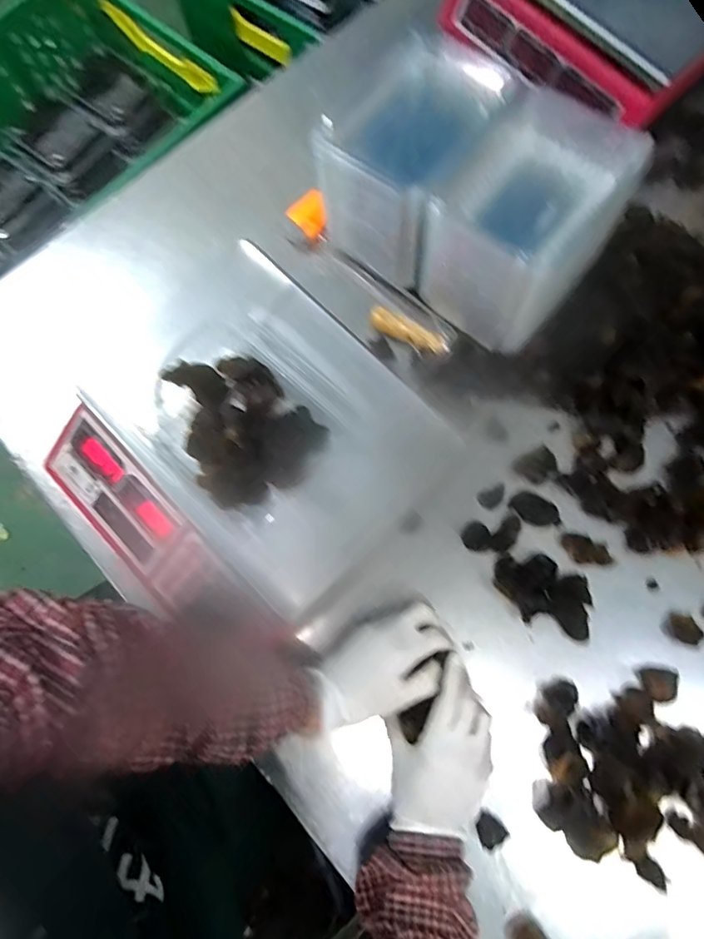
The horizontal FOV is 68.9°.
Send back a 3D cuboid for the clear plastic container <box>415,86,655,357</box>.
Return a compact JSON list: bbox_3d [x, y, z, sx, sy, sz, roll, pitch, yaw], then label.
[{"bbox_3d":[0.170,-0.244,0.520,0.152,0.138,0.180,37,80,10],"label":"clear plastic container"}]

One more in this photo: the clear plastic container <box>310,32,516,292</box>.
[{"bbox_3d":[0.066,-0.334,0.564,0.139,0.139,0.193,35,80,9],"label":"clear plastic container"}]

